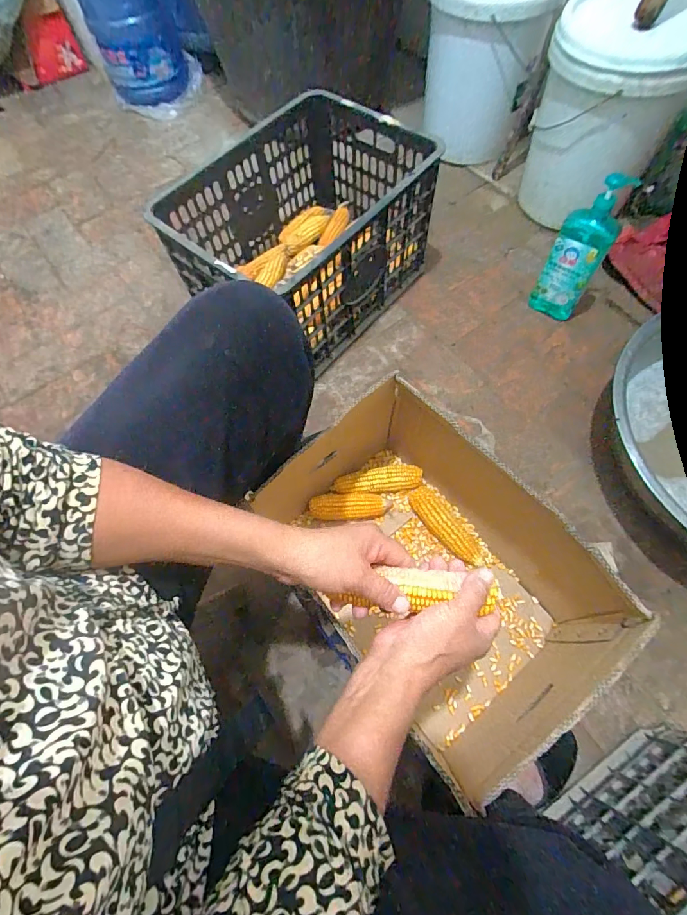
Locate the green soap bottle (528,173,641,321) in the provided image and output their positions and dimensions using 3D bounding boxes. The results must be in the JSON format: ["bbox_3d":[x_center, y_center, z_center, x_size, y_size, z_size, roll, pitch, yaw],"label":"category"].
[{"bbox_3d":[0.492,-0.423,0.875,0.102,0.288,0.071,27,70,15],"label":"green soap bottle"}]

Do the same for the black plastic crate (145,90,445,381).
[{"bbox_3d":[-0.073,-0.486,0.909,0.386,0.288,0.540,36,73,18],"label":"black plastic crate"}]

